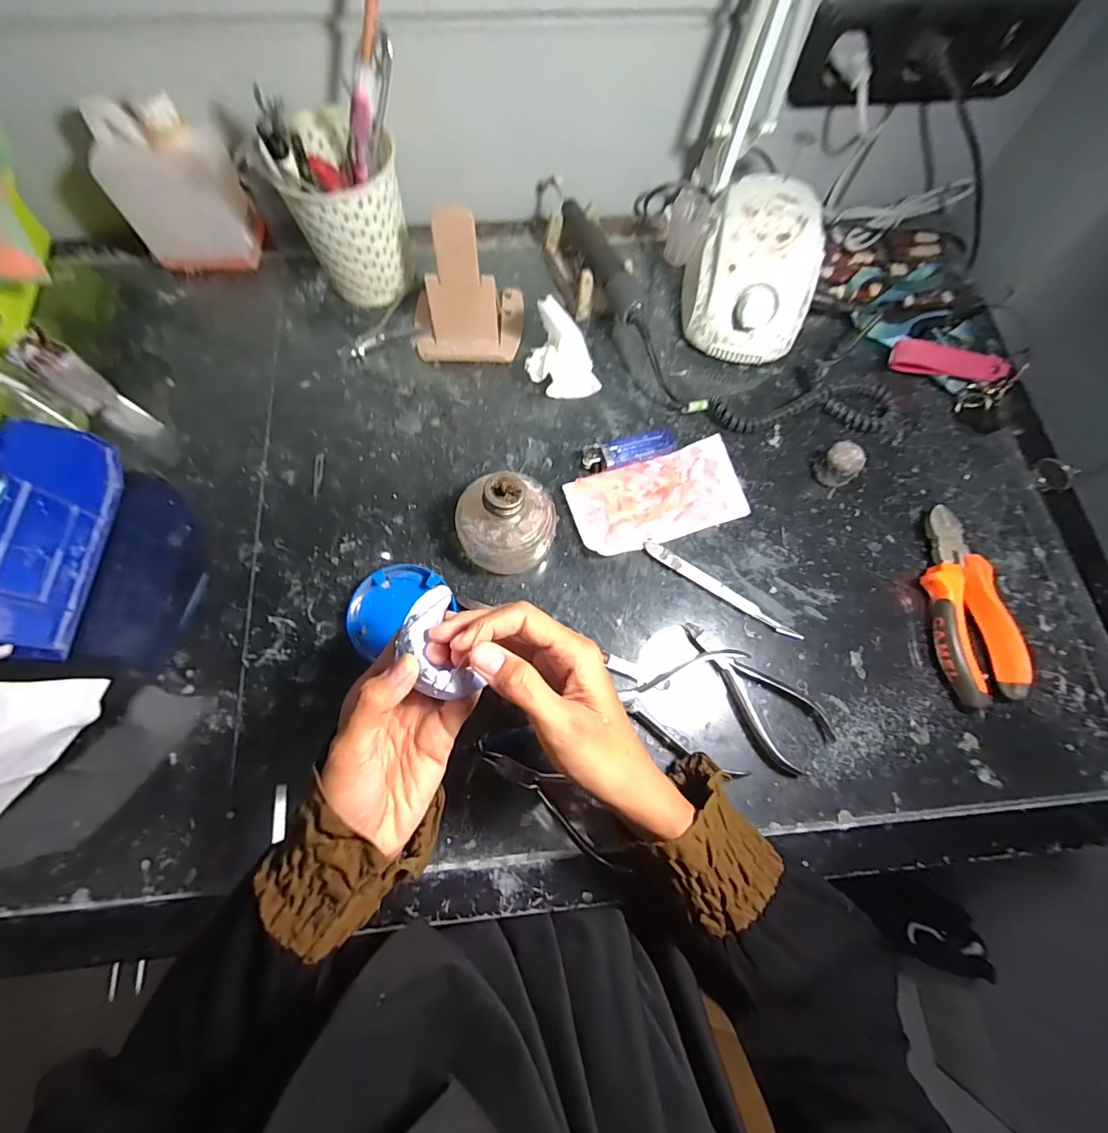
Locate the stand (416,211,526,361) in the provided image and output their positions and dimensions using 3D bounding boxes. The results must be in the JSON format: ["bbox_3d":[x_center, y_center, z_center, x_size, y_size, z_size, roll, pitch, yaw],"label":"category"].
[{"bbox_3d":[-0.079,-0.243,0.414,0.097,0.097,0.080,2,73,-1],"label":"stand"}]

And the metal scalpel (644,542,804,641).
[{"bbox_3d":[0.133,0.019,0.383,0.138,0.007,0.011,33,75,8],"label":"metal scalpel"}]

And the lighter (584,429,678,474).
[{"bbox_3d":[0.065,-0.099,0.415,0.080,0.015,0.024,-14,74,-6],"label":"lighter"}]

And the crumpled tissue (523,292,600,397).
[{"bbox_3d":[0.009,-0.190,0.417,0.065,0.064,0.062,-1,73,-2],"label":"crumpled tissue"}]

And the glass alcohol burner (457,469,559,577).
[{"bbox_3d":[-0.036,-0.031,0.356,0.071,0.079,0.067,0,73,-1],"label":"glass alcohol burner"}]

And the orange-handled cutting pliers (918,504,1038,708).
[{"bbox_3d":[0.319,0.028,0.374,0.049,0.030,0.150,0,73,-1],"label":"orange-handled cutting pliers"}]

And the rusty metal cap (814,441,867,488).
[{"bbox_3d":[0.243,-0.085,0.408,0.031,0.032,0.027,43,77,11],"label":"rusty metal cap"}]

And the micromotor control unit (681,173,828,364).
[{"bbox_3d":[0.173,-0.266,0.435,0.110,0.082,0.137,12,73,2],"label":"micromotor control unit"}]

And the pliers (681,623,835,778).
[{"bbox_3d":[0.144,0.092,0.354,0.128,0.013,0.054,43,77,11],"label":"pliers"}]

